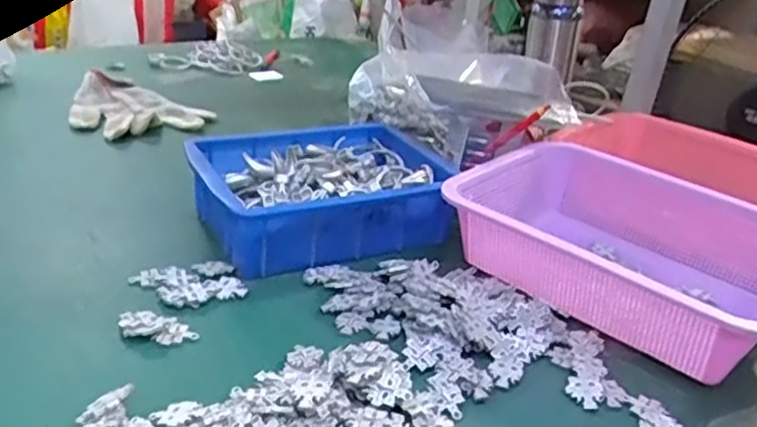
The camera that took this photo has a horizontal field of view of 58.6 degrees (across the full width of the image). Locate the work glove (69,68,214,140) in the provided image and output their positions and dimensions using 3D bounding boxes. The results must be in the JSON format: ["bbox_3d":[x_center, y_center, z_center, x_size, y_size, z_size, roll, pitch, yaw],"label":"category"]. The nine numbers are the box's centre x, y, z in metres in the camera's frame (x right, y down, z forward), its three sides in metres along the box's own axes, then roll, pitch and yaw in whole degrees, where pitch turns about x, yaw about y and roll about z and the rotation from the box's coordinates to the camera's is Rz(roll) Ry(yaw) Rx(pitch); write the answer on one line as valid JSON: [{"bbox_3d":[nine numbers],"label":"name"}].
[{"bbox_3d":[-0.320,-0.147,0.916,0.180,0.035,0.168,-4,27,-21],"label":"work glove"}]

